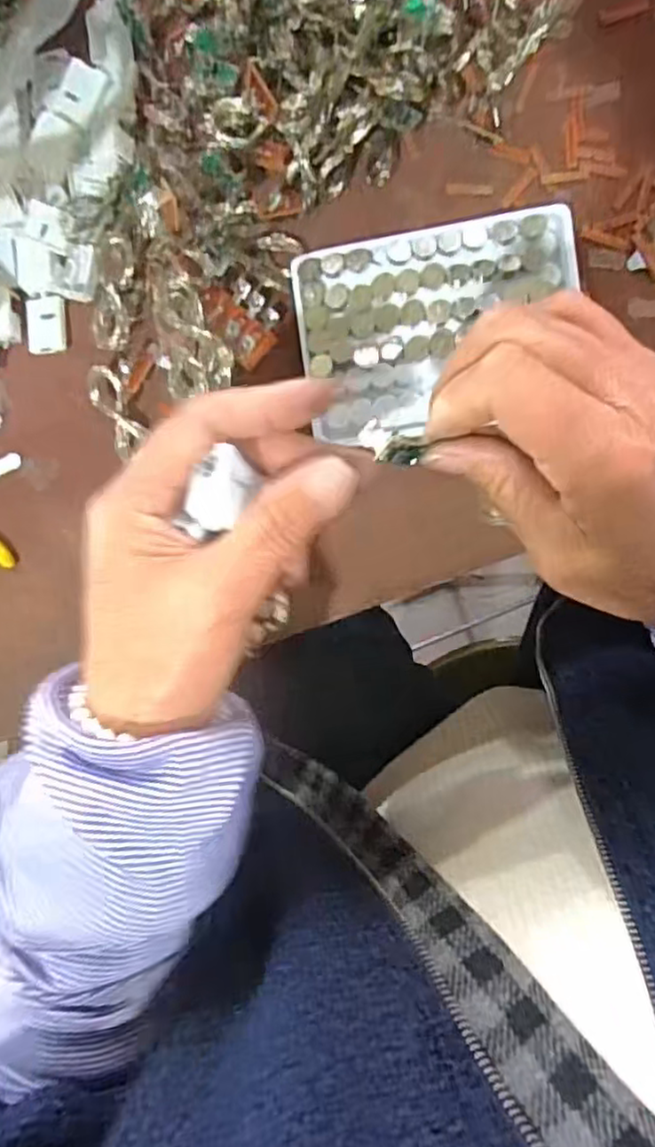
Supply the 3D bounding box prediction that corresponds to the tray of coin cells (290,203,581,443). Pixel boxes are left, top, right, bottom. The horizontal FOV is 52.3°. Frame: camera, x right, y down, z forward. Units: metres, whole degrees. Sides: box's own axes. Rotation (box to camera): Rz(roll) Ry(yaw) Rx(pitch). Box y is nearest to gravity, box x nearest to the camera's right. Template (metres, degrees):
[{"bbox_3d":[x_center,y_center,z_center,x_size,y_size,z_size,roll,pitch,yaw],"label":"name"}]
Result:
[{"bbox_3d":[0.052,-0.116,0.317,0.128,0.012,0.091,-8,91,5],"label":"tray of coin cells"}]

